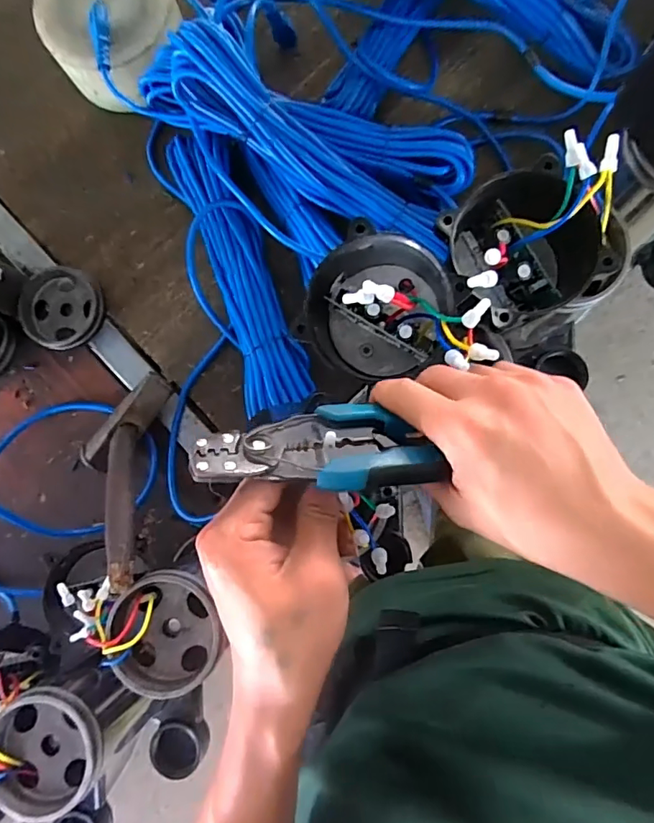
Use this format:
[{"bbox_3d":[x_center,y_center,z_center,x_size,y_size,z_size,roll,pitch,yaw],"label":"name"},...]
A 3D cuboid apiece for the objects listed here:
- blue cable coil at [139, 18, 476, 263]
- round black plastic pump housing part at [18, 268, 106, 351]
[{"bbox_3d":[-0.020,-0.274,0.518,0.351,0.086,0.145,20,88,-11],"label":"blue cable coil"},{"bbox_3d":[-0.297,-0.115,0.570,0.088,0.028,0.087,4,86,5],"label":"round black plastic pump housing part"}]

